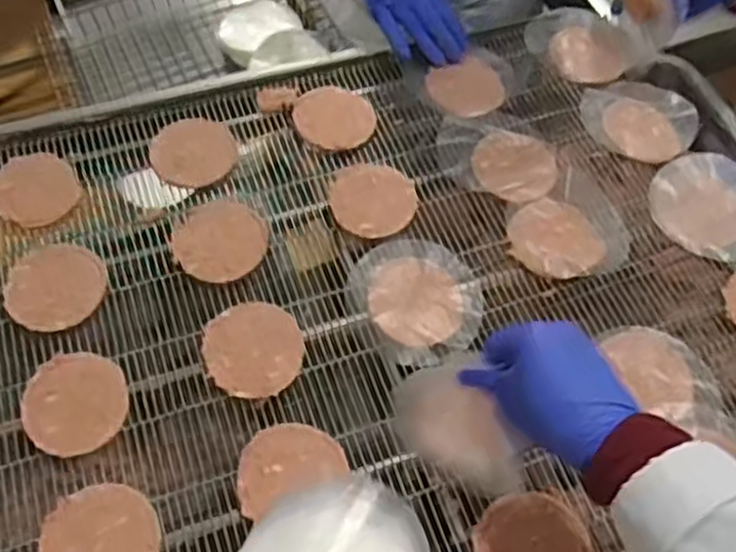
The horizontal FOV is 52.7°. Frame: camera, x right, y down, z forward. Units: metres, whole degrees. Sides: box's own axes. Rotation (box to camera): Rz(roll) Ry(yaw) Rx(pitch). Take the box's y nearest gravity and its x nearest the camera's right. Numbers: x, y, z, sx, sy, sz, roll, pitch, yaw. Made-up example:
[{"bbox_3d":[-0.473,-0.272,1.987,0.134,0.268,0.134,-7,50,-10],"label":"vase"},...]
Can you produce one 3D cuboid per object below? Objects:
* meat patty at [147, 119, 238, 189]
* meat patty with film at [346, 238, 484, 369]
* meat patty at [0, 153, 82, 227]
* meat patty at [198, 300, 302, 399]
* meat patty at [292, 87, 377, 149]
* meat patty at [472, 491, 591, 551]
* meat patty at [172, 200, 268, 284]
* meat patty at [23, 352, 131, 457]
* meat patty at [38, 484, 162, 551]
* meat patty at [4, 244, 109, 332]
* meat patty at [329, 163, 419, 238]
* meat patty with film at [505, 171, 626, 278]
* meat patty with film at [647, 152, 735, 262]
[{"bbox_3d":[-0.175,-0.124,0.745,0.082,0.005,0.083,-20,63,-11],"label":"meat patty"},{"bbox_3d":[0.044,0.019,0.672,0.113,0.005,0.121,0,61,0],"label":"meat patty with film"},{"bbox_3d":[-0.321,-0.086,0.714,0.076,0.006,0.094,-28,65,-15],"label":"meat patty"},{"bbox_3d":[-0.098,0.063,0.639,0.082,0.004,0.086,-19,63,-11],"label":"meat patty"},{"bbox_3d":[-0.036,-0.165,0.774,0.077,0.007,0.089,-30,65,-16],"label":"meat patty"},{"bbox_3d":[0.125,0.206,0.556,0.082,0.005,0.082,0,61,0],"label":"meat patty"},{"bbox_3d":[-0.137,-0.034,0.692,0.083,0.005,0.091,0,61,0],"label":"meat patty"},{"bbox_3d":[-0.239,0.103,0.607,0.079,0.009,0.087,-34,66,-17],"label":"meat patty"},{"bbox_3d":[-0.200,0.199,0.553,0.086,0.006,0.082,0,61,0],"label":"meat patty"},{"bbox_3d":[-0.278,0.009,0.662,0.083,0.005,0.082,0,61,0],"label":"meat patty"},{"bbox_3d":[0.005,-0.076,0.726,0.084,0.004,0.082,0,61,0],"label":"meat patty"},{"bbox_3d":[0.196,-0.042,0.710,0.118,0.011,0.097,-35,67,-18],"label":"meat patty with film"},{"bbox_3d":[0.342,-0.069,0.736,0.120,0.012,0.118,0,61,0],"label":"meat patty with film"}]

